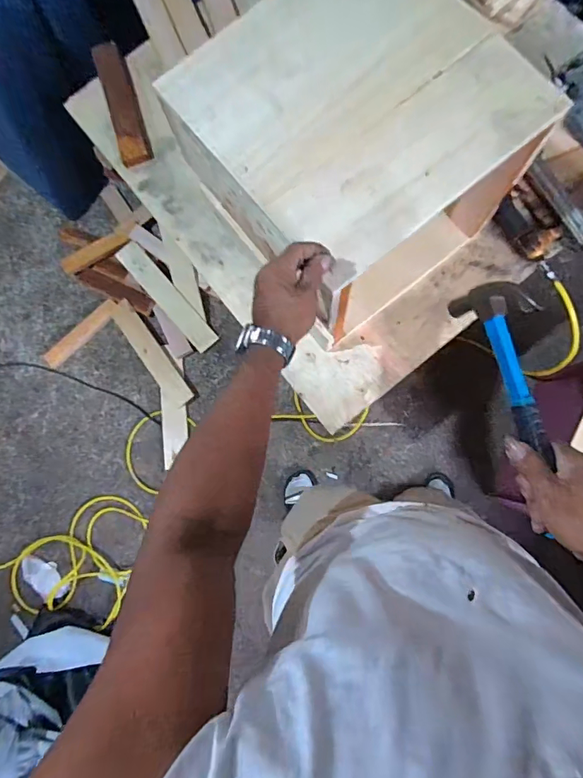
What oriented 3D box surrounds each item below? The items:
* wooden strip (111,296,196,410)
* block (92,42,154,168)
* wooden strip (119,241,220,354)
[{"bbox_3d":[-0.457,-0.119,1.413,0.074,0.011,0.394,-34,86,4],"label":"wooden strip"},{"bbox_3d":[-0.386,-0.652,0.979,0.066,0.024,0.291,-17,80,2],"label":"block"},{"bbox_3d":[-0.399,-0.293,1.398,0.083,0.017,0.406,-41,95,-1],"label":"wooden strip"}]

